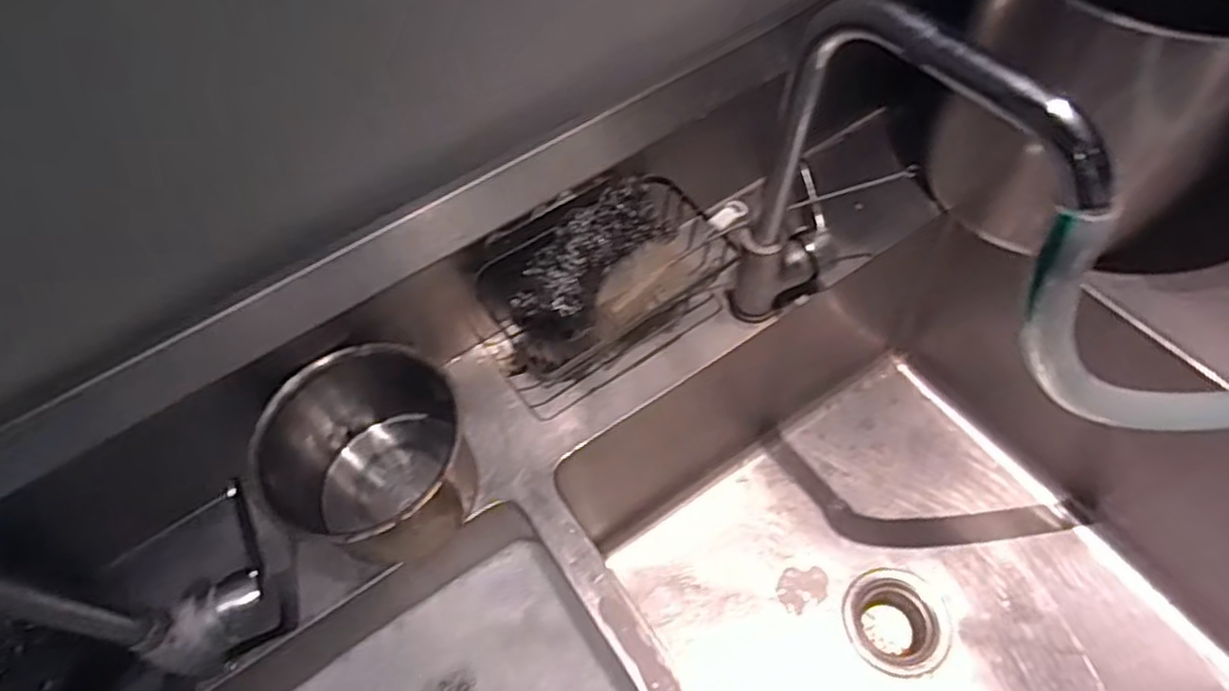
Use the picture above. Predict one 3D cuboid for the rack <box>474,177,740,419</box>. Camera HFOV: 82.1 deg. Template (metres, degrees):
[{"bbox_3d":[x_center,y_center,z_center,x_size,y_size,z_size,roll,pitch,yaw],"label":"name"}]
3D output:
[{"bbox_3d":[-0.009,-0.050,0.616,0.204,0.121,0.105,-30,61,-14],"label":"rack"}]

